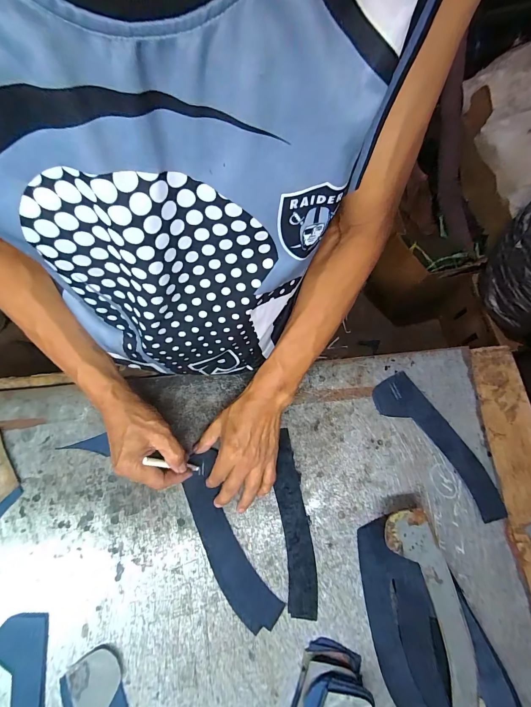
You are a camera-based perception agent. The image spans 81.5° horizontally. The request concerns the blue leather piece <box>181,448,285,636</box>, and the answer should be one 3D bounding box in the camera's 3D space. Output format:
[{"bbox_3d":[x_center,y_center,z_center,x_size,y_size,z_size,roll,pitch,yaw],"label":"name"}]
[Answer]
[{"bbox_3d":[-0.052,0.240,0.399,0.059,0.008,0.216,-26,77,-4],"label":"blue leather piece"}]

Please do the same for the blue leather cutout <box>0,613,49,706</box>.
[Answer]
[{"bbox_3d":[-0.285,0.378,0.353,0.058,0.005,0.127,-6,73,-6],"label":"blue leather cutout"}]

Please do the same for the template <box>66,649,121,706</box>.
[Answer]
[{"bbox_3d":[-0.184,0.412,0.350,0.053,0.010,0.122,-24,77,-7],"label":"template"}]

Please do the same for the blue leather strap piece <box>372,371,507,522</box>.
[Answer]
[{"bbox_3d":[0.247,0.127,0.438,0.065,0.007,0.225,-38,78,-9],"label":"blue leather strap piece"}]

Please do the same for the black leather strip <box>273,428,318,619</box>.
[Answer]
[{"bbox_3d":[0.037,0.219,0.407,0.038,0.011,0.221,-6,77,-3],"label":"black leather strip"}]

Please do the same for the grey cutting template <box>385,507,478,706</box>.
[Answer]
[{"bbox_3d":[0.204,0.299,0.362,0.055,0.009,0.217,-20,79,0],"label":"grey cutting template"}]

